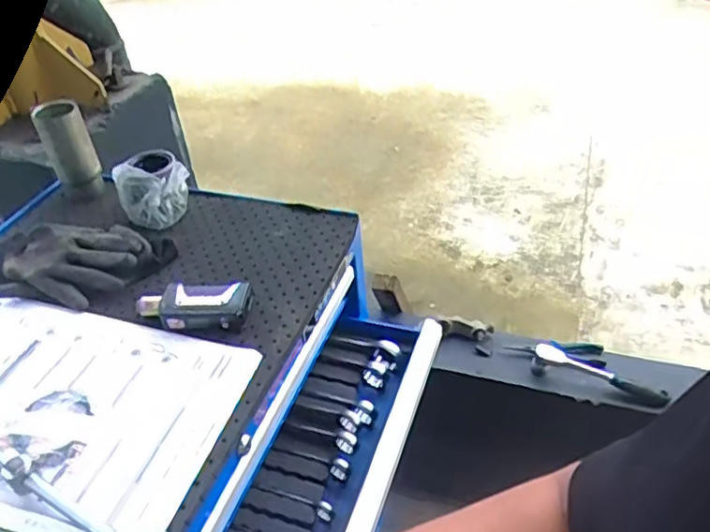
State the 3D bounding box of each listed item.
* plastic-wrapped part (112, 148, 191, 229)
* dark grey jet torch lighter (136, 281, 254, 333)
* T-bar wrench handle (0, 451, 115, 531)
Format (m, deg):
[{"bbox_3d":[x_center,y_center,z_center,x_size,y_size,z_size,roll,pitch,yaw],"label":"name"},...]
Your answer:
[{"bbox_3d":[-0.261,-0.099,0.827,0.063,0.080,0.085,22,47,30],"label":"plastic-wrapped part"},{"bbox_3d":[-0.177,0.044,0.680,0.120,0.027,0.062,-3,40,4],"label":"dark grey jet torch lighter"},{"bbox_3d":[-0.289,0.171,0.532,0.252,0.029,0.023,19,46,27],"label":"T-bar wrench handle"}]

